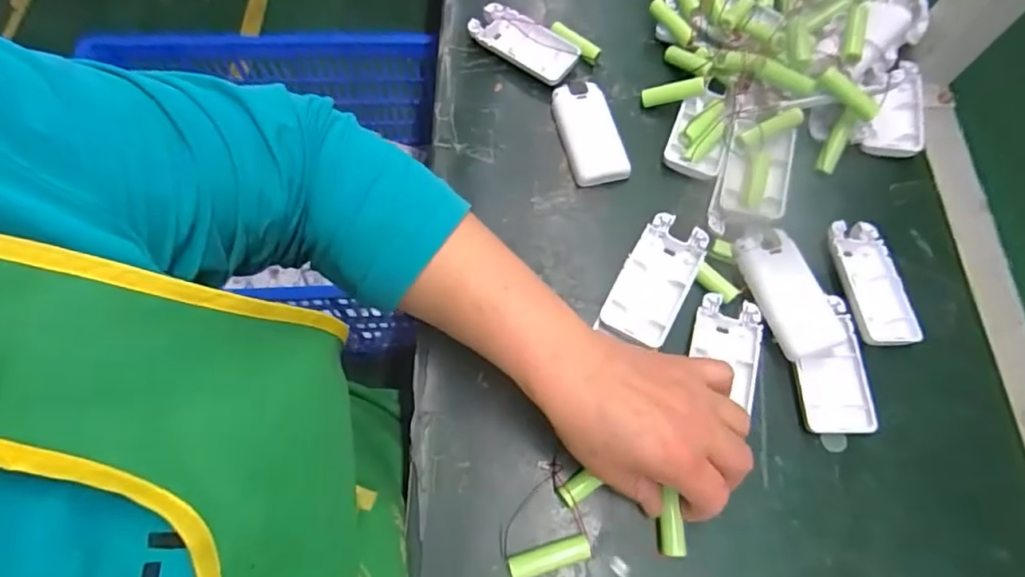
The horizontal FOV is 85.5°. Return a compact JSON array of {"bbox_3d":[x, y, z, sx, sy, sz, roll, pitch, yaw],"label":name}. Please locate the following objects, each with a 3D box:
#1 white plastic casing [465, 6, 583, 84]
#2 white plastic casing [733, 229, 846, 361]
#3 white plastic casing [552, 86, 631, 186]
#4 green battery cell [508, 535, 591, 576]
[{"bbox_3d":[0.008,-0.207,0.470,0.093,0.015,0.041,35,71,11],"label":"white plastic casing"},{"bbox_3d":[0.187,0.003,0.379,0.038,0.012,0.089,-28,74,21],"label":"white plastic casing"},{"bbox_3d":[0.060,-0.123,0.440,0.043,0.013,0.089,-14,69,-7],"label":"white plastic casing"},{"bbox_3d":[0.022,0.163,0.335,0.050,0.011,0.014,-16,70,-8],"label":"green battery cell"}]

